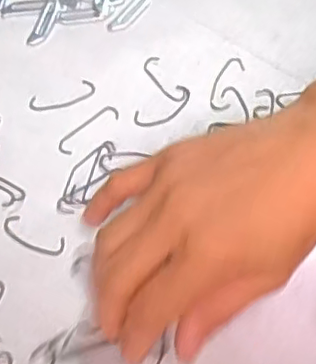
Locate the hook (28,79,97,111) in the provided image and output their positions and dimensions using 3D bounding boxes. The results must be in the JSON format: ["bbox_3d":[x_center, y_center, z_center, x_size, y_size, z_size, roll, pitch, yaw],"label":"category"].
[{"bbox_3d":[-0.057,-0.052,0.368,0.040,0.004,0.013,-21,68,-12],"label":"hook"}]

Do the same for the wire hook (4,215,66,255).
[{"bbox_3d":[-0.067,0.029,0.330,0.035,0.004,0.013,24,66,8],"label":"wire hook"}]

